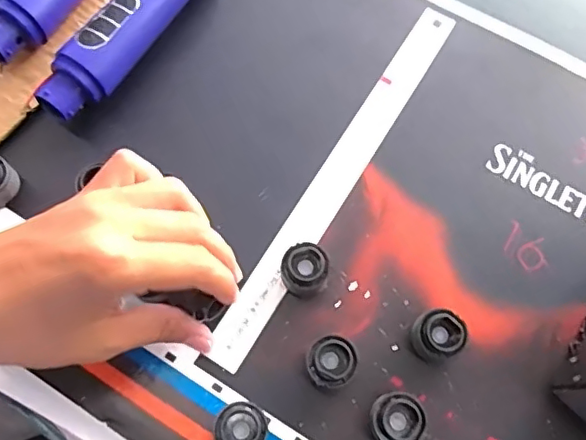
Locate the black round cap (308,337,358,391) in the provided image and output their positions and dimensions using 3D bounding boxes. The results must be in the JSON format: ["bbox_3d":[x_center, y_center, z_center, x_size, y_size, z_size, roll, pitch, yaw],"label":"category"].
[{"bbox_3d":[0.022,0.081,0.319,0.028,0.025,0.026,0,71,-1],"label":"black round cap"}]

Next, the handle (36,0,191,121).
[{"bbox_3d":[-0.105,-0.140,0.385,0.030,0.035,0.175,29,73,9],"label":"handle"}]

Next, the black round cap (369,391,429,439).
[{"bbox_3d":[0.058,0.110,0.310,0.028,0.027,0.029,0,71,-1],"label":"black round cap"}]

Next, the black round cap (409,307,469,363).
[{"bbox_3d":[0.084,0.067,0.325,0.025,0.028,0.027,1,70,-2],"label":"black round cap"}]

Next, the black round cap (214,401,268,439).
[{"bbox_3d":[-0.028,0.115,0.309,0.027,0.017,0.028,0,71,-1],"label":"black round cap"}]

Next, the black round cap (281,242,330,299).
[{"bbox_3d":[0.007,0.030,0.337,0.026,0.024,0.027,0,71,-1],"label":"black round cap"}]

